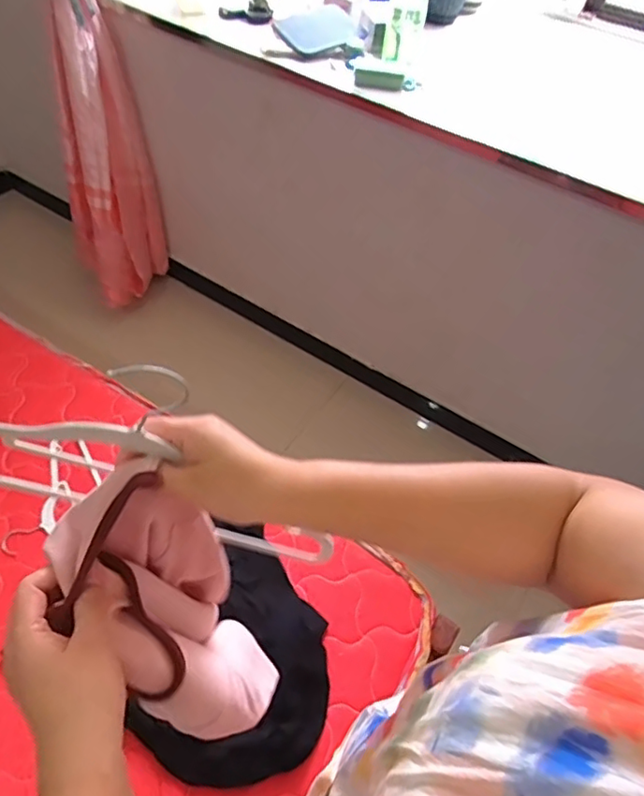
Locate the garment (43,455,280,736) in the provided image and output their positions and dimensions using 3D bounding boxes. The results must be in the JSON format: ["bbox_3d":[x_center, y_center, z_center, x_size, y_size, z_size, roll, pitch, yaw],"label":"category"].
[{"bbox_3d":[-0.118,0.218,0.526,0.081,0.440,0.121,2,50,15],"label":"garment"}]

